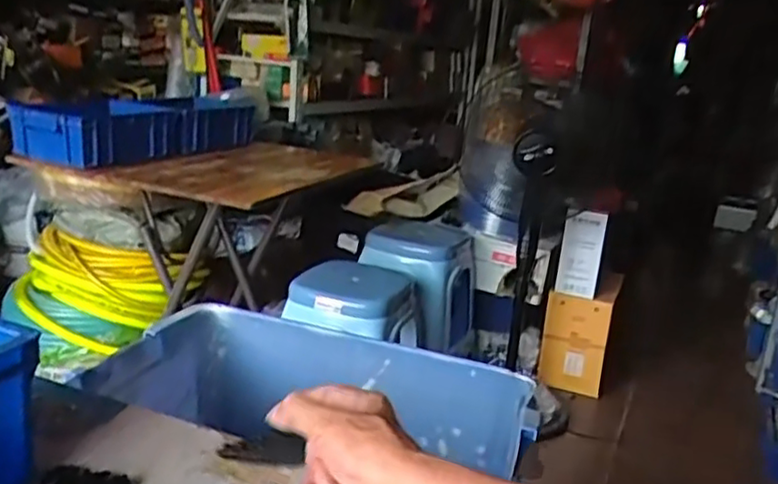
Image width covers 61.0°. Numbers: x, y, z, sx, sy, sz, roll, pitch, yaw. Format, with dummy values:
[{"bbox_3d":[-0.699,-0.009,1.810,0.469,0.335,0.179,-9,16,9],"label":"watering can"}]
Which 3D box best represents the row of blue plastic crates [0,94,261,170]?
[{"bbox_3d":[-0.627,-0.312,1.743,0.238,0.138,0.599,13,19,27],"label":"row of blue plastic crates"}]

